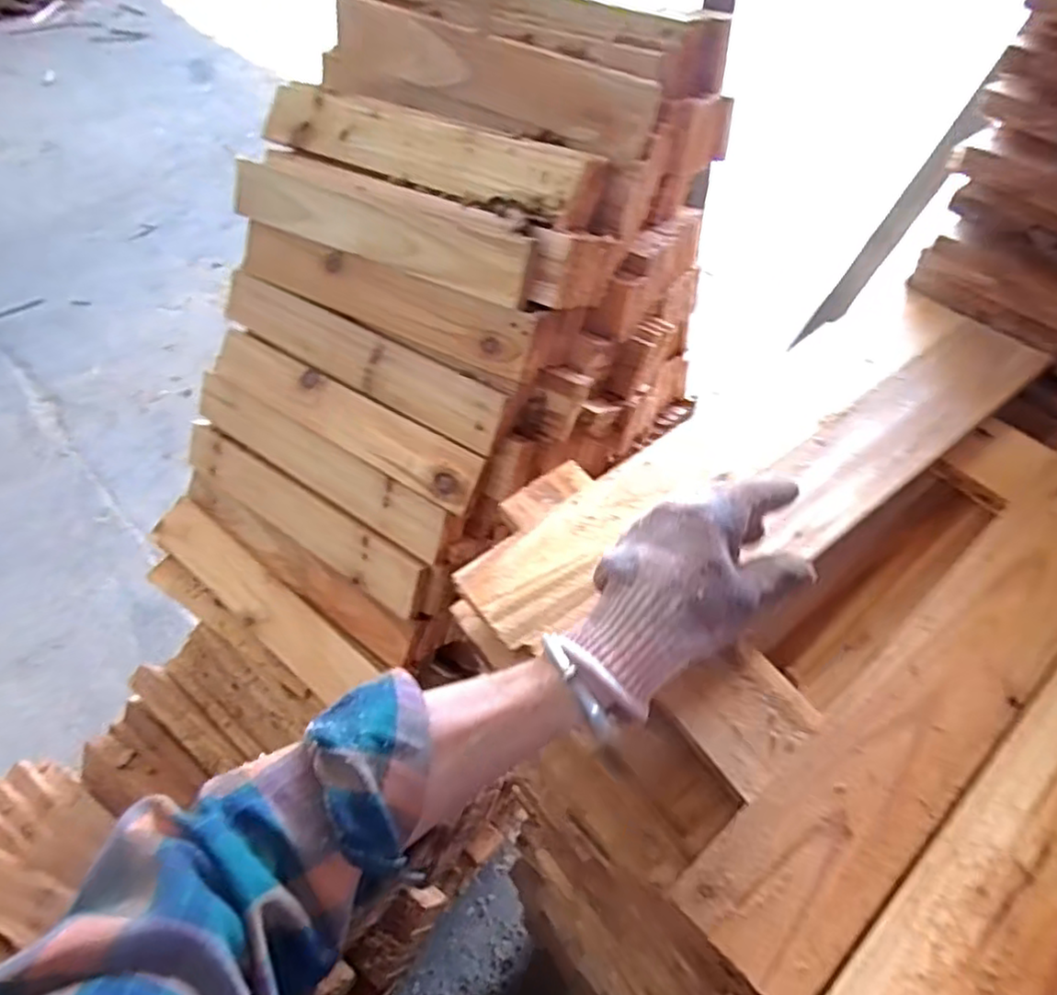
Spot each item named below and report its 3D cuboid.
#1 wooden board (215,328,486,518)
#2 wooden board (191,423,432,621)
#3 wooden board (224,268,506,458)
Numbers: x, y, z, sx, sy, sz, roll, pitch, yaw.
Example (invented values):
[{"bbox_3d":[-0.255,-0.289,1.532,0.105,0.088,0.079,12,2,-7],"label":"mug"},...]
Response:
[{"bbox_3d":[-0.243,-0.106,0.850,0.451,0.073,0.017,28,15,26],"label":"wooden board"},{"bbox_3d":[-0.310,0.019,0.913,0.458,0.079,0.012,29,17,25],"label":"wooden board"},{"bbox_3d":[-0.218,-0.177,0.833,0.457,0.070,0.012,28,15,24],"label":"wooden board"}]

